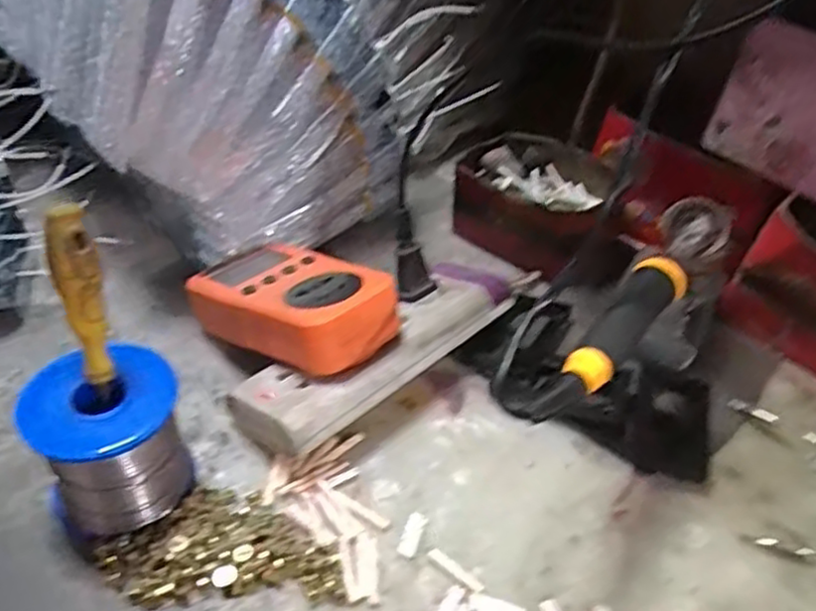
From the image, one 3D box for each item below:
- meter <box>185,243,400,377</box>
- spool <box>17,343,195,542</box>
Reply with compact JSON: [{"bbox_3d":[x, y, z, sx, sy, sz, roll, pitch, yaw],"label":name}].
[{"bbox_3d":[-0.070,0.000,0.392,0.132,0.037,0.071,14,40,39],"label":"meter"},{"bbox_3d":[-0.135,0.063,0.319,0.061,0.064,0.056,3,41,-2],"label":"spool"}]

